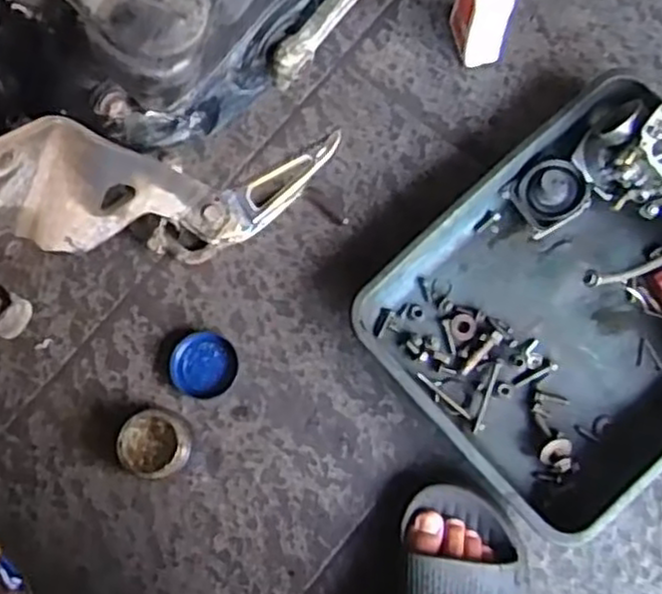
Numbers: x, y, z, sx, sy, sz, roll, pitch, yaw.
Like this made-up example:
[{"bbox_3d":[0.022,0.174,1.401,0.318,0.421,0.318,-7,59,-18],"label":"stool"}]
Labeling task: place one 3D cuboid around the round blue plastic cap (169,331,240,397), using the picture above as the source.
[{"bbox_3d":[-0.116,0.061,0.663,0.060,0.010,0.057,0,75,0],"label":"round blue plastic cap"}]

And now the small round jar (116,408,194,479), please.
[{"bbox_3d":[-0.151,0.127,0.634,0.062,0.036,0.057,0,78,2],"label":"small round jar"}]

